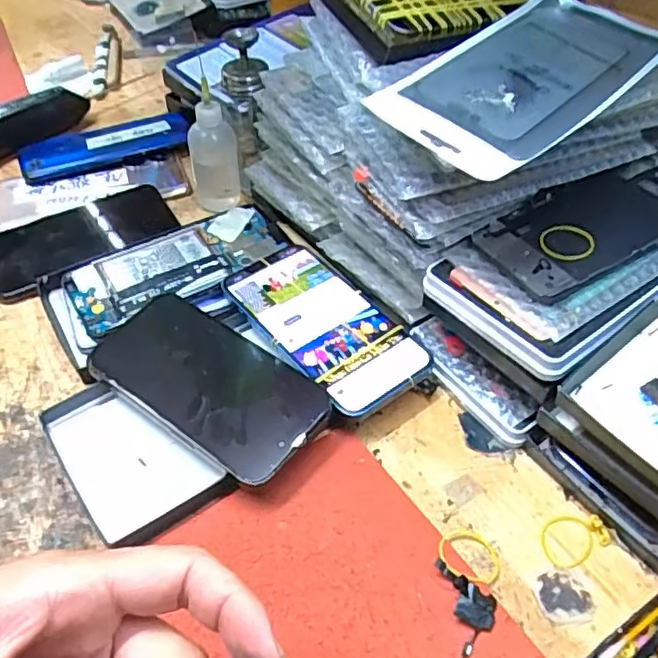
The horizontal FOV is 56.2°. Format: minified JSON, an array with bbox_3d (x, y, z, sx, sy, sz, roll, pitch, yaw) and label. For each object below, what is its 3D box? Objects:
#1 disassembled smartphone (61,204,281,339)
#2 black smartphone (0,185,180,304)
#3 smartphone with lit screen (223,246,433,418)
[{"bbox_3d":[-0.111,-0.049,0.449,0.153,0.007,0.066,-26,53,-22],"label":"disassembled smartphone"},{"bbox_3d":[-0.193,-0.074,0.480,0.145,0.005,0.081,-30,54,-24],"label":"black smartphone"},{"bbox_3d":[-0.004,-0.005,0.395,0.068,0.006,0.142,-34,57,-22],"label":"smartphone with lit screen"}]

